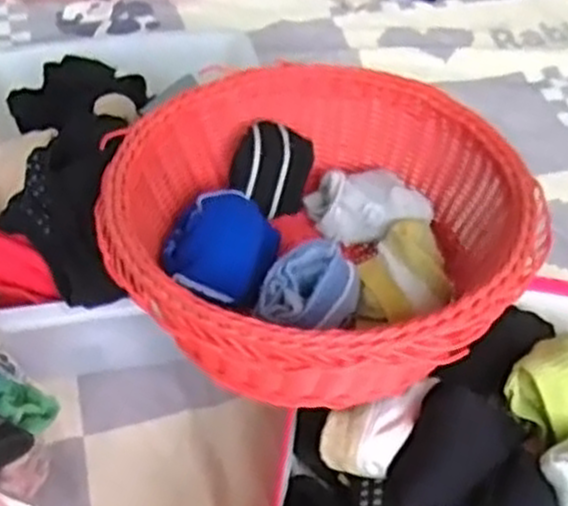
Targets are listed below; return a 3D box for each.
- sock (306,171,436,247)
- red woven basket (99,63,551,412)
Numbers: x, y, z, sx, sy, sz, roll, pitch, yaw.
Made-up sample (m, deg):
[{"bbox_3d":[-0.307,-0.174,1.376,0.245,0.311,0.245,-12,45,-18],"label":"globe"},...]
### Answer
[{"bbox_3d":[0.062,-0.036,0.599,0.091,0.038,0.053,5,46,2],"label":"sock"},{"bbox_3d":[0.023,-0.014,0.550,0.269,0.089,0.261,2,46,-2],"label":"red woven basket"}]

